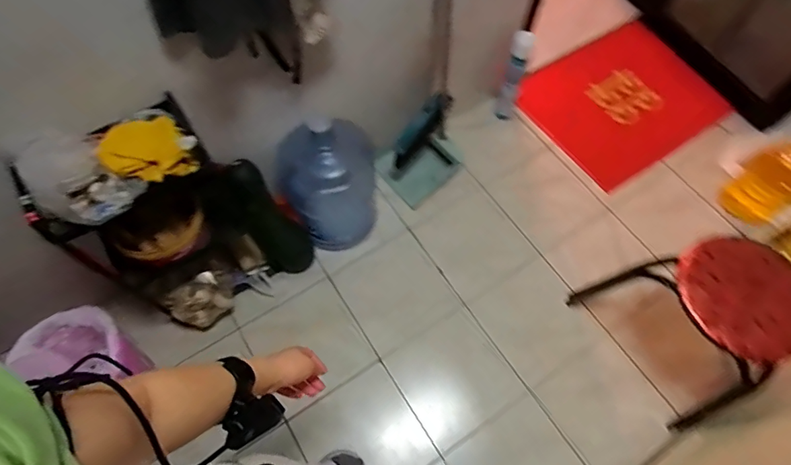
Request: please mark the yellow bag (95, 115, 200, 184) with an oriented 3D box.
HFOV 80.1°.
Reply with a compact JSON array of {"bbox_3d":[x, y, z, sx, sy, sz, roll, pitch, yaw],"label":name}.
[{"bbox_3d":[-0.487,-0.155,0.926,0.150,0.067,0.134,-25,67,-13],"label":"yellow bag"}]

